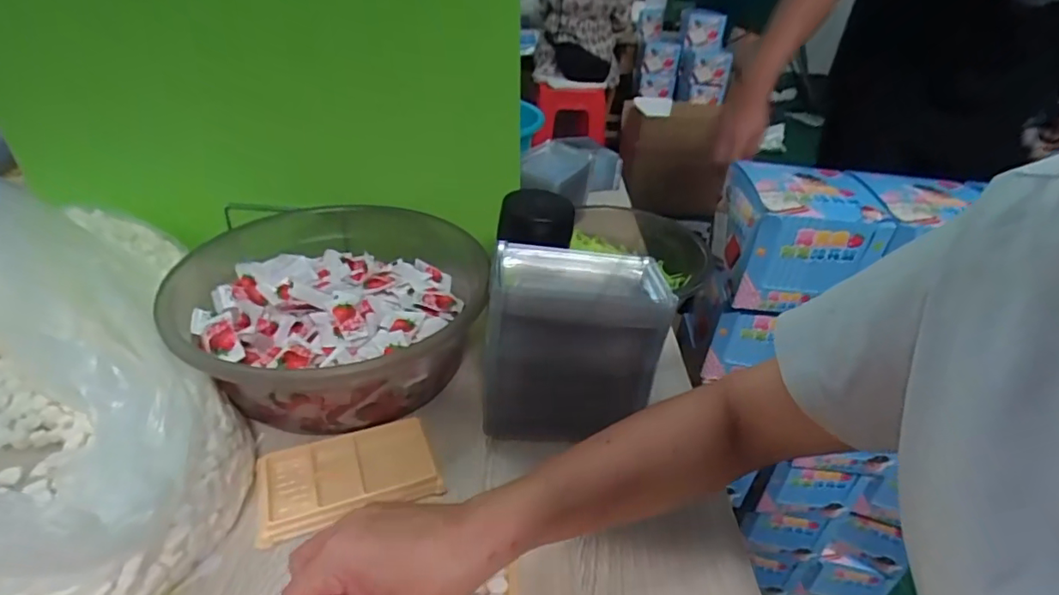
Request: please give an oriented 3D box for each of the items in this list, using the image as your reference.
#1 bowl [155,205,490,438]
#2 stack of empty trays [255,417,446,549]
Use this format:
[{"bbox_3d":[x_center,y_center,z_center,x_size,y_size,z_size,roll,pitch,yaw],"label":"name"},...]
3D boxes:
[{"bbox_3d":[-0.190,0.015,0.535,0.280,0.098,0.294,-6,35,-14],"label":"bowl"},{"bbox_3d":[-0.144,0.140,0.431,0.134,0.015,0.076,-10,36,-19],"label":"stack of empty trays"}]

